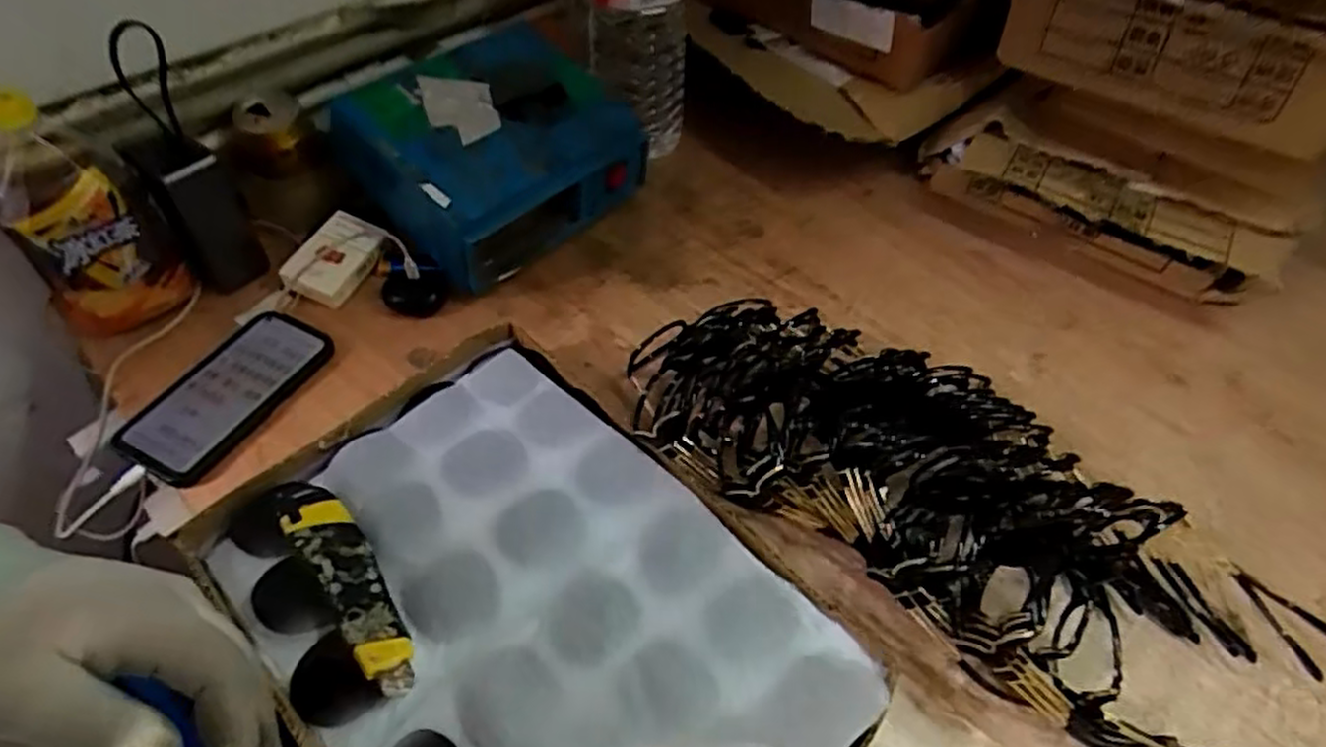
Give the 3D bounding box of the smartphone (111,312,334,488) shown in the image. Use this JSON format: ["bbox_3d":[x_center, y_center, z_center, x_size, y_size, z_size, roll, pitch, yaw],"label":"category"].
[{"bbox_3d":[-0.357,0.014,0.602,0.085,0.011,0.162,23,54,16],"label":"smartphone"}]

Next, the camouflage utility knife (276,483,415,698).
[{"bbox_3d":[-0.197,0.128,0.465,0.037,0.022,0.160,-32,59,-26],"label":"camouflage utility knife"}]

